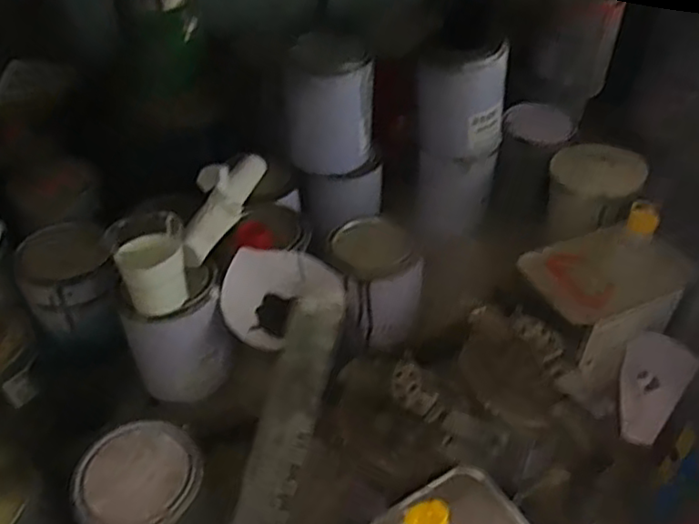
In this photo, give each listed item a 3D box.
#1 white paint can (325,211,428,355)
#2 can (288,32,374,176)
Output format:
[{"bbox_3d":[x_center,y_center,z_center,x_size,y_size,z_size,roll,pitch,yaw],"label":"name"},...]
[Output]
[{"bbox_3d":[0.032,0.031,0.716,0.096,0.131,0.099,-1,43,1],"label":"white paint can"},{"bbox_3d":[-0.022,-0.189,0.770,0.099,0.136,0.096,-3,41,2],"label":"can"}]

